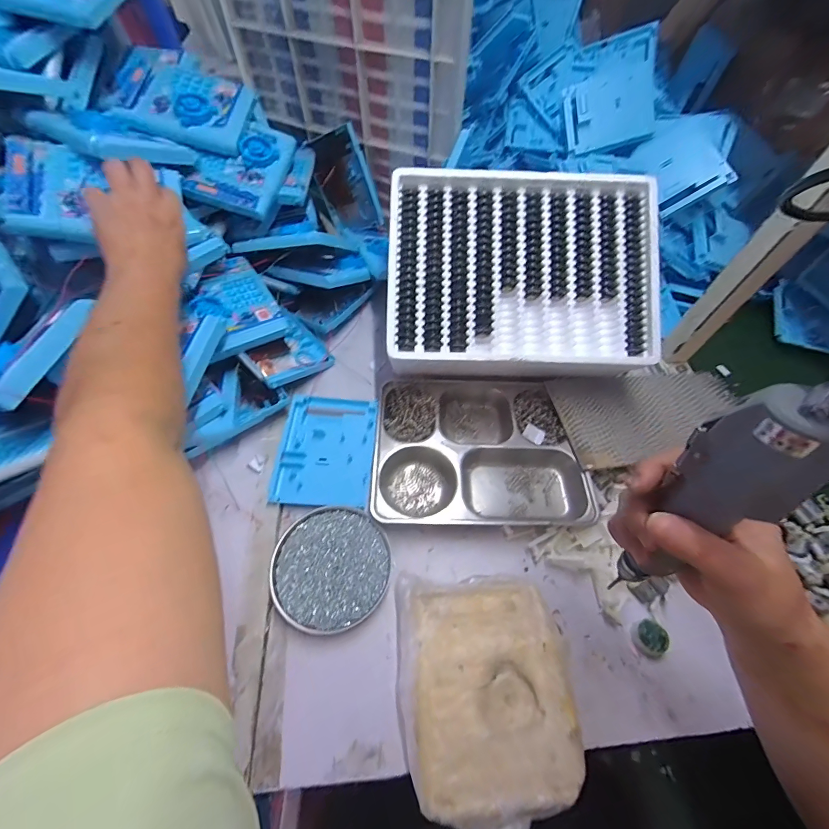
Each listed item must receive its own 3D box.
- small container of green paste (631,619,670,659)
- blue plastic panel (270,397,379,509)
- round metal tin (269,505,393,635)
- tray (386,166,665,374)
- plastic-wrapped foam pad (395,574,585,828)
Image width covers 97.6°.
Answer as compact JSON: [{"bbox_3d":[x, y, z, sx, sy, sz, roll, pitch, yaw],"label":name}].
[{"bbox_3d":[0.263,0.248,0.402,0.034,0.017,0.035,1,58,-1],"label":"small container of green paste"},{"bbox_3d":[-0.119,0.044,0.501,0.128,0.018,0.159,3,58,0],"label":"blue plastic panel"},{"bbox_3d":[-0.097,0.178,0.430,0.132,0.017,0.133,1,58,-1],"label":"round metal tin"},{"bbox_3d":[0.142,-0.195,0.474,0.341,0.026,0.277,1,86,-1],"label":"tray"},{"bbox_3d":[0.071,0.273,0.367,0.173,0.039,0.192,-1,58,-2],"label":"plastic-wrapped foam pad"}]

